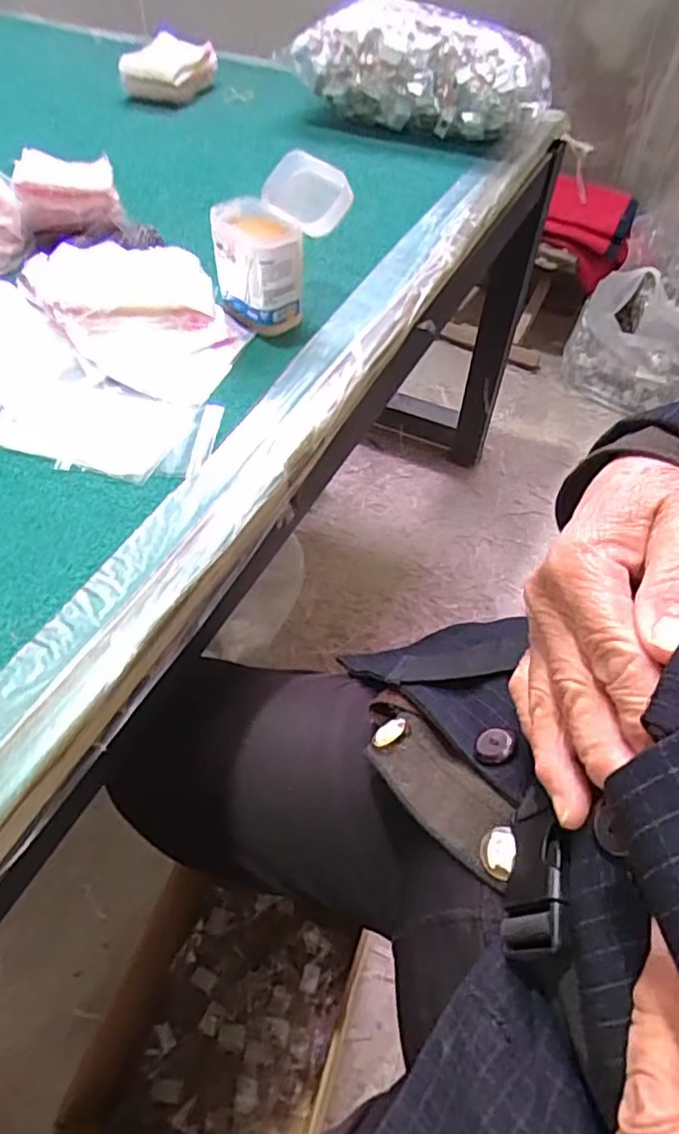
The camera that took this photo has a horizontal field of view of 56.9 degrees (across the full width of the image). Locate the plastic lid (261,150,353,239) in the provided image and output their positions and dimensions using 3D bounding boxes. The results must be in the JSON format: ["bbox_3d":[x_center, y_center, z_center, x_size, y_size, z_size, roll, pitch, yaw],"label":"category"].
[{"bbox_3d":[-0.022,-0.259,0.436,0.058,0.012,0.046,41,95,11],"label":"plastic lid"}]

